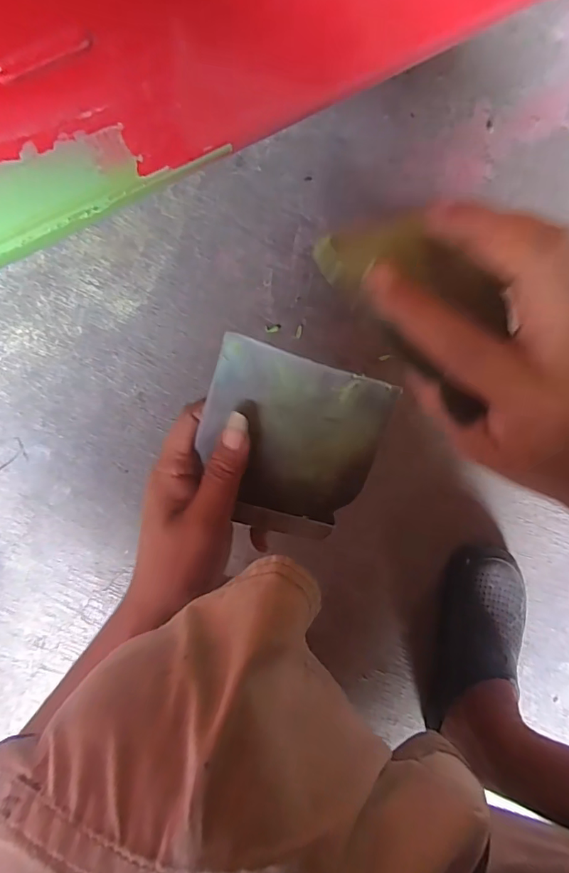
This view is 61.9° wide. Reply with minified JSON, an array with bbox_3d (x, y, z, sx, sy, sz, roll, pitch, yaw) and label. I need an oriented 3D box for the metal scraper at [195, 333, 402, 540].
[{"bbox_3d":[0.002,0.007,0.315,0.117,0.007,0.117,16,102,-11],"label":"metal scraper"}]

